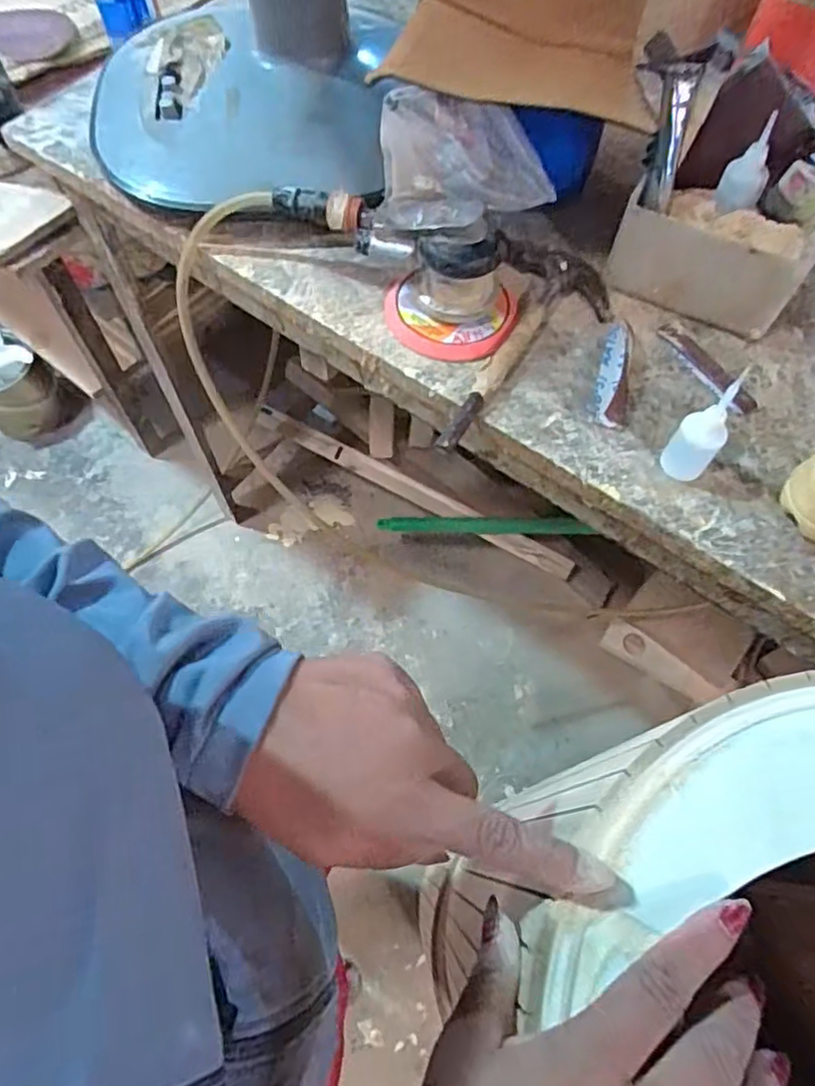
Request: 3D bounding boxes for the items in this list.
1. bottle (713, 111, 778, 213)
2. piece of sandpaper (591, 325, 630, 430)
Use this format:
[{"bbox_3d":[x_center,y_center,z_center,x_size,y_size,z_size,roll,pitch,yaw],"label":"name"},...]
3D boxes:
[{"bbox_3d":[0.271,-0.297,0.515,0.031,0.068,0.022,12,65,4],"label":"bottle"},{"bbox_3d":[0.173,-0.142,0.548,0.027,0.016,0.105,13,65,5],"label":"piece of sandpaper"}]

